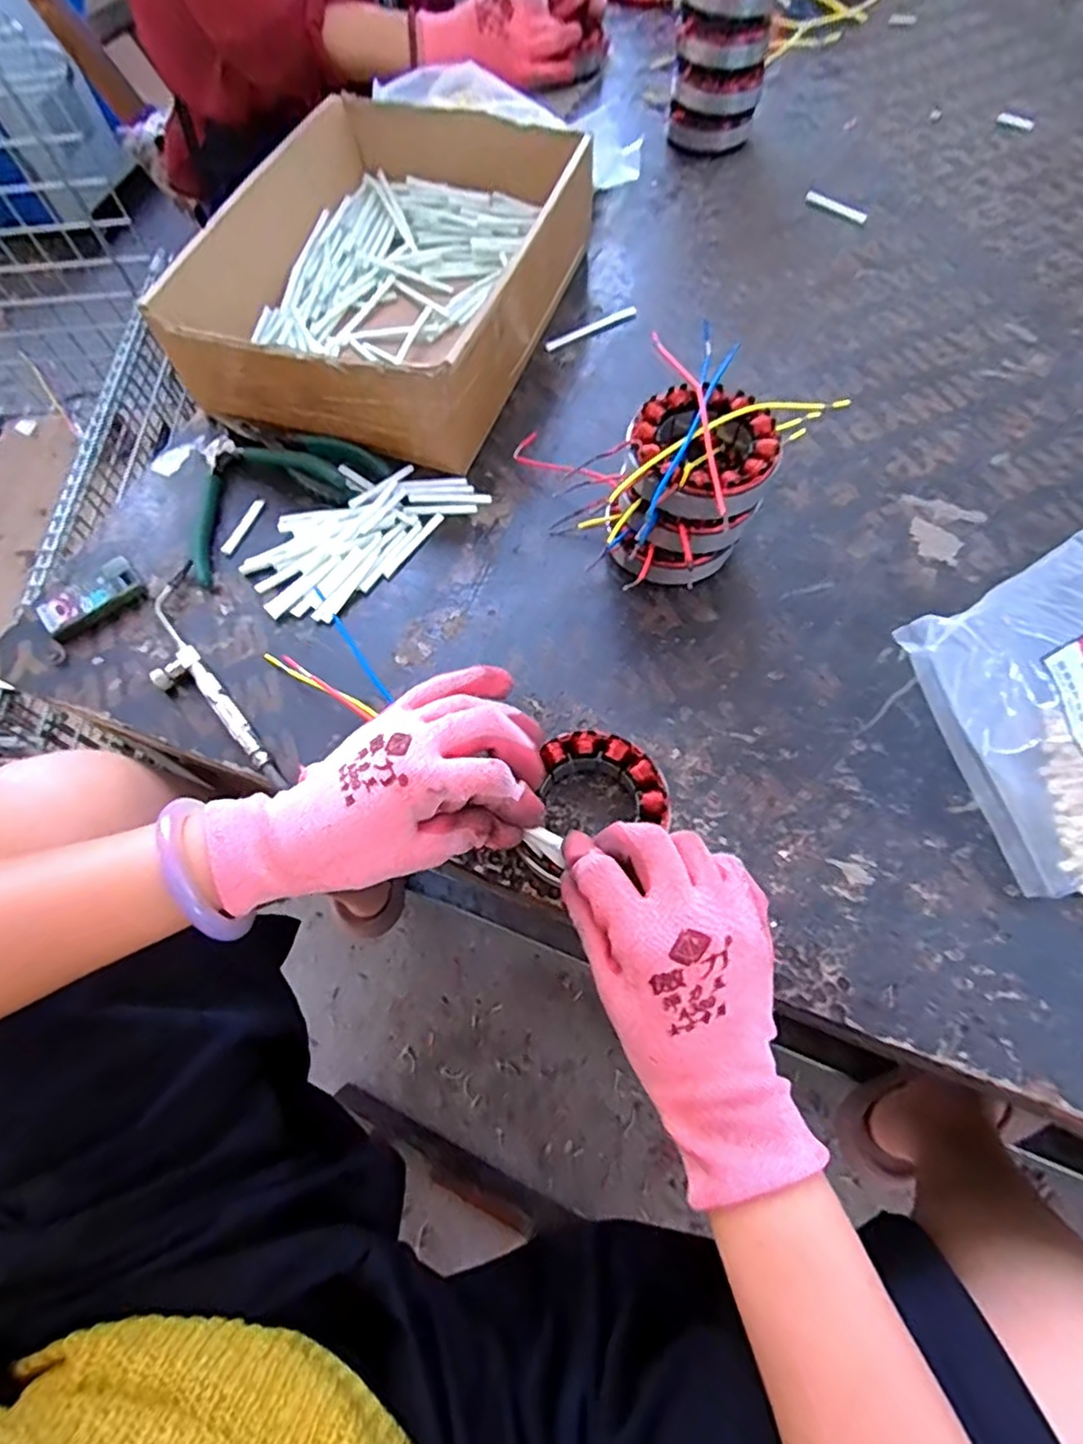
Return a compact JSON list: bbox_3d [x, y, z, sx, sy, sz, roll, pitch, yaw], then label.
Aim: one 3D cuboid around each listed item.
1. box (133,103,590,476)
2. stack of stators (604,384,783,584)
[{"bbox_3d":[-0.115,-0.372,0.543,0.243,0.095,0.336,18,67,11],"label":"box"},{"bbox_3d":[0.089,-0.140,0.416,0.092,0.102,0.106,24,68,13],"label":"stack of stators"}]

